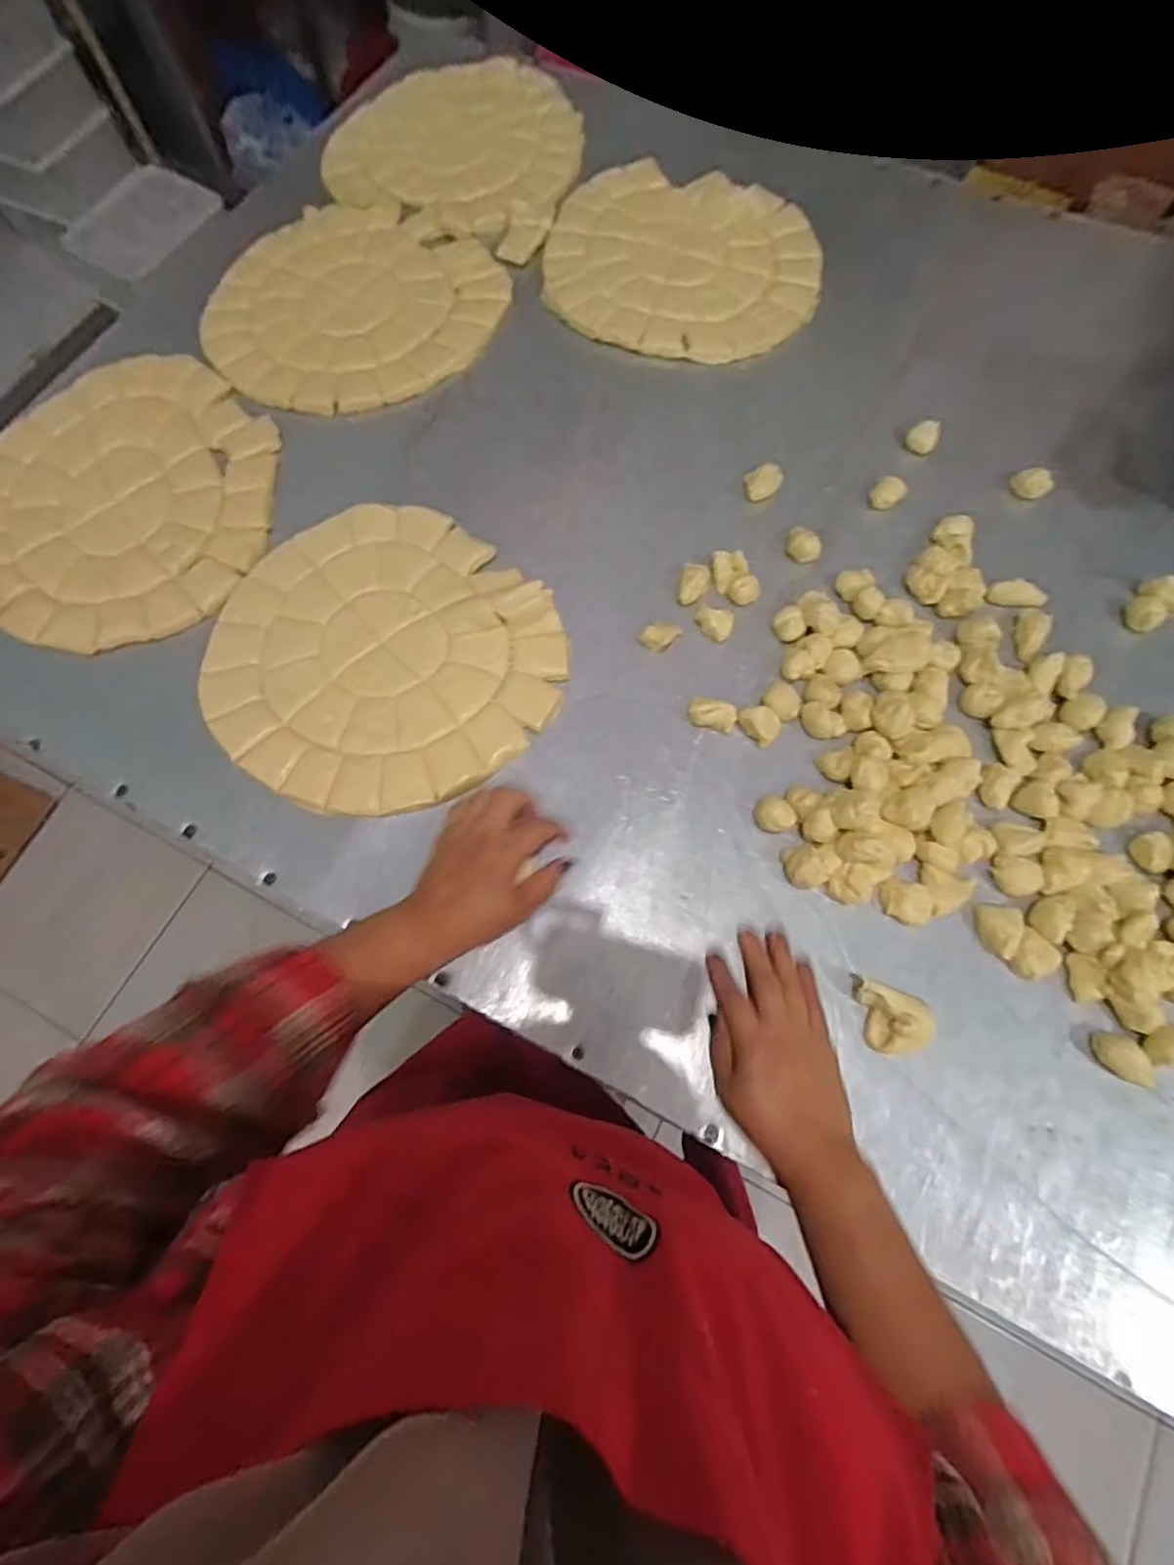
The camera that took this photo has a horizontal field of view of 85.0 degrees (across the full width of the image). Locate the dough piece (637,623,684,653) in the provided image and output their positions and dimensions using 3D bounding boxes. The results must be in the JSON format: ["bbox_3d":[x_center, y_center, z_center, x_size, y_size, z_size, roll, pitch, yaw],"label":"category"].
[{"bbox_3d":[0.067,-0.130,0.568,0.037,0.018,0.021,-23,72,-7],"label":"dough piece"}]

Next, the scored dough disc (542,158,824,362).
[{"bbox_3d":[0.107,-0.588,0.721,0.298,0.006,0.288,0,71,1],"label":"scored dough disc"}]

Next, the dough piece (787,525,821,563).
[{"bbox_3d":[0.201,-0.218,0.592,0.032,0.021,0.025,25,73,9],"label":"dough piece"}]

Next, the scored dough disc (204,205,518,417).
[{"bbox_3d":[-0.256,-0.522,0.706,0.296,0.015,0.287,0,71,1],"label":"scored dough disc"}]

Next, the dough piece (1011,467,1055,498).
[{"bbox_3d":[0.427,-0.288,0.615,0.033,0.026,0.020,37,75,13],"label":"dough piece"}]

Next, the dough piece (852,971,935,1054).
[{"bbox_3d":[0.222,0.171,0.461,0.062,0.020,0.047,13,71,5],"label":"dough piece"}]

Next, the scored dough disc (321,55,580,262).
[{"bbox_3d":[-0.158,-0.790,0.797,0.304,0.011,0.342,15,72,6],"label":"scored dough disc"}]

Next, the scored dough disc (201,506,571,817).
[{"bbox_3d":[-0.186,-0.116,0.563,0.277,0.023,0.302,0,71,1],"label":"scored dough disc"}]

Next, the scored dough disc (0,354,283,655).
[{"bbox_3d":[-0.458,-0.286,0.631,0.289,0.015,0.336,-4,71,-1],"label":"scored dough disc"}]

